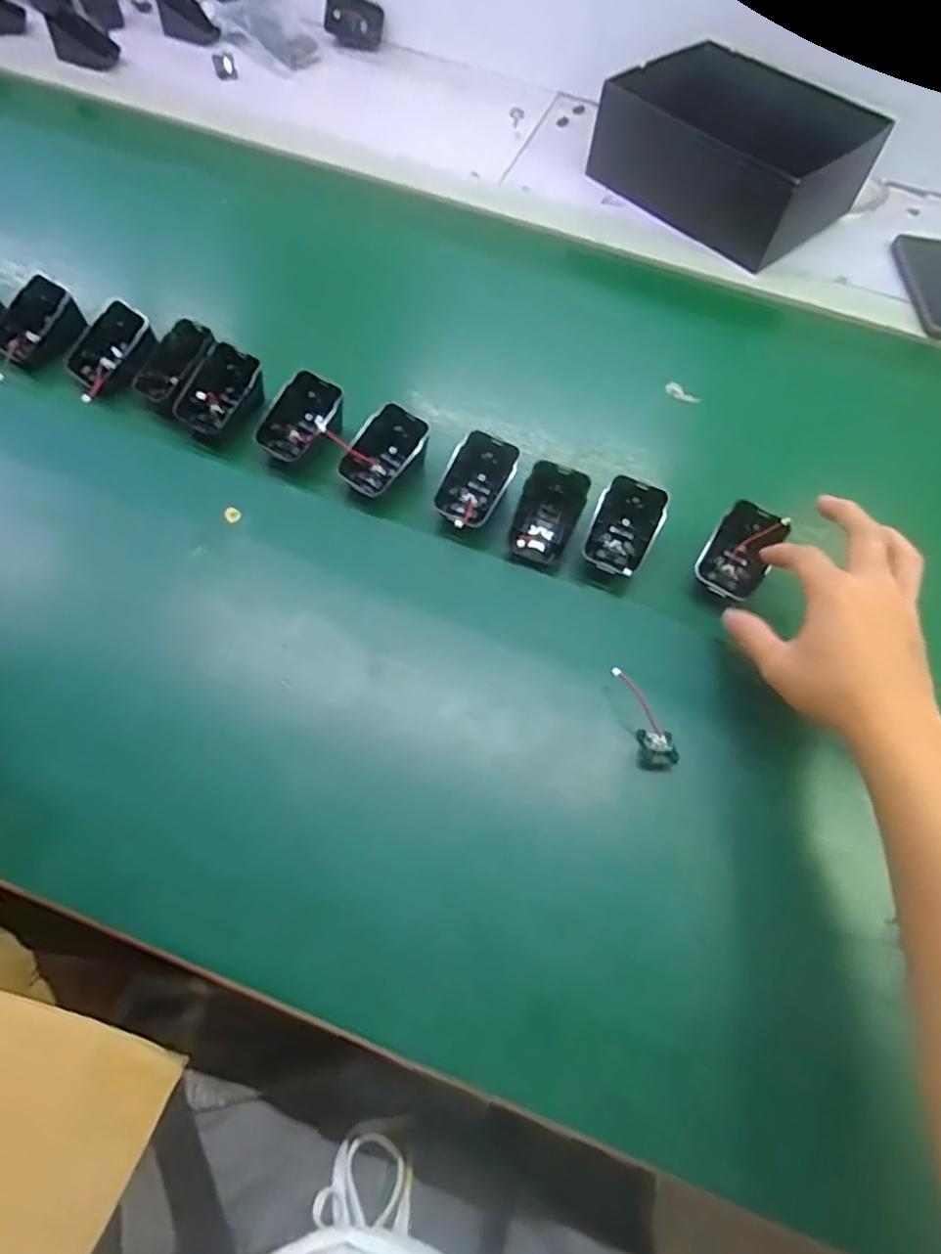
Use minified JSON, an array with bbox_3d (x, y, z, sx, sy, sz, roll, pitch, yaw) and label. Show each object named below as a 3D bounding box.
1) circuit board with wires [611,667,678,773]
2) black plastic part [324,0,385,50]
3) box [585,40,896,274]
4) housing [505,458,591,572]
[{"bbox_3d":[0.107,0.056,0.403,0.023,0.016,0.066,-18,81,-13],"label":"circuit board with wires"},{"bbox_3d":[-0.143,-0.746,0.811,0.070,0.046,0.023,4,46,-18],"label":"black plastic part"},{"bbox_3d":[0.264,-0.488,0.673,0.171,0.093,0.239,-39,65,-19],"label":"box"},{"bbox_3d":[0.056,-0.079,0.473,0.045,0.025,0.071,25,101,13],"label":"housing"}]

